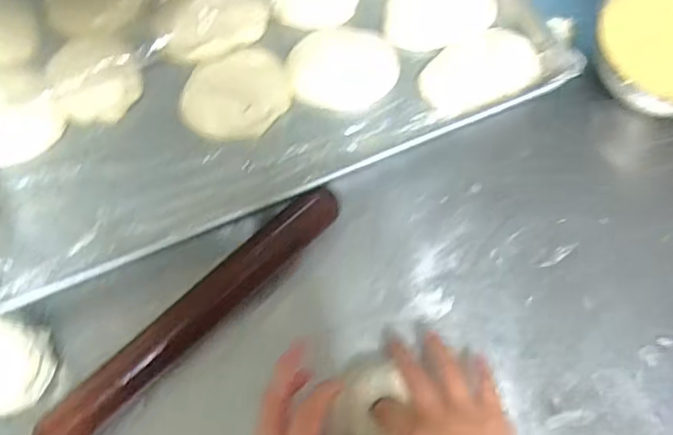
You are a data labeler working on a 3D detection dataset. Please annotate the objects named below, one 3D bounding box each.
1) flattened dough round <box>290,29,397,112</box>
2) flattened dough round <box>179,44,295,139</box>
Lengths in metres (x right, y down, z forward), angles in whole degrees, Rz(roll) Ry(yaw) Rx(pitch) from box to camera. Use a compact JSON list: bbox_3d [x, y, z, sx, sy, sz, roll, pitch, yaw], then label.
[{"bbox_3d":[0.008,-0.160,0.601,0.110,0.010,0.098,10,71,2],"label":"flattened dough round"},{"bbox_3d":[-0.101,-0.125,0.575,0.109,0.023,0.086,-23,74,-9],"label":"flattened dough round"}]

